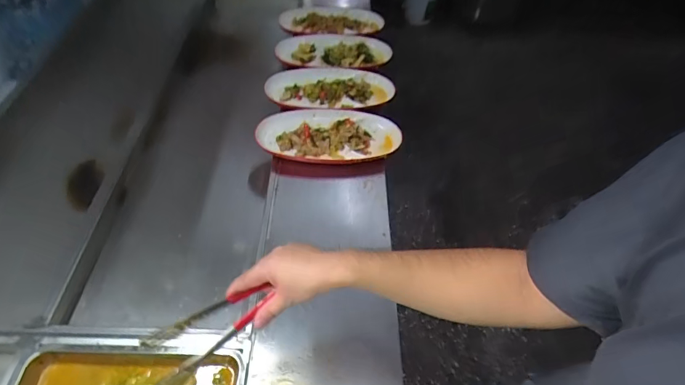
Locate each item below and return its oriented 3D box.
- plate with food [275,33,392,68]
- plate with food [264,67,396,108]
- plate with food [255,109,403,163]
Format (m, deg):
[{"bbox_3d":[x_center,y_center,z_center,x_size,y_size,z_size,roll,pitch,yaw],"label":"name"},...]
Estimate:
[{"bbox_3d":[-0.021,-0.398,1.109,0.312,0.049,0.156,-2,50,-3],"label":"plate with food"},{"bbox_3d":[-0.026,-0.271,1.028,0.323,0.052,0.141,-1,50,-2],"label":"plate with food"},{"bbox_3d":[-0.031,-0.131,0.944,0.323,0.044,0.165,6,50,4],"label":"plate with food"}]

